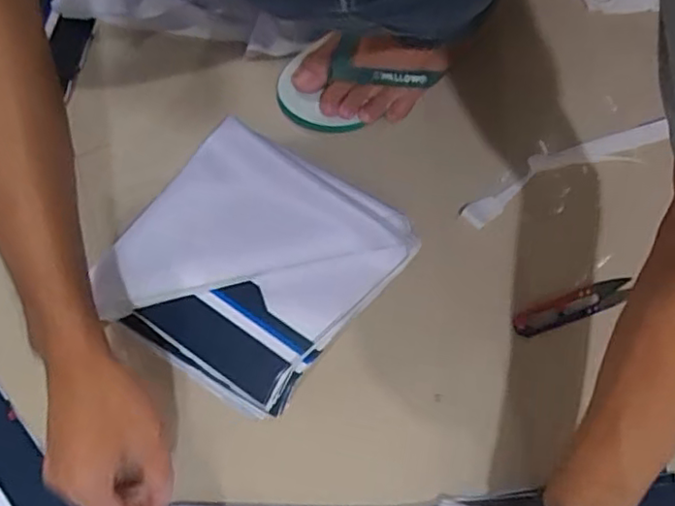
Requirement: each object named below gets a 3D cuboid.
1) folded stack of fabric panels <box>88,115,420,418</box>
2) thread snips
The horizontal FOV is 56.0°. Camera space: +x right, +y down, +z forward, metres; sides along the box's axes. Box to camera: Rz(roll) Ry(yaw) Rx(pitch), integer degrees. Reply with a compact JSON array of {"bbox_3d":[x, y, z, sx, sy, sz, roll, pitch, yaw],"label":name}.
[{"bbox_3d":[-0.077,0.009,0.580,0.226,0.040,0.222,32,74,12],"label":"folded stack of fabric panels"},{"bbox_3d":[0.212,0.049,0.573,0.112,0.012,0.024,-19,71,-6],"label":"thread snips"}]

